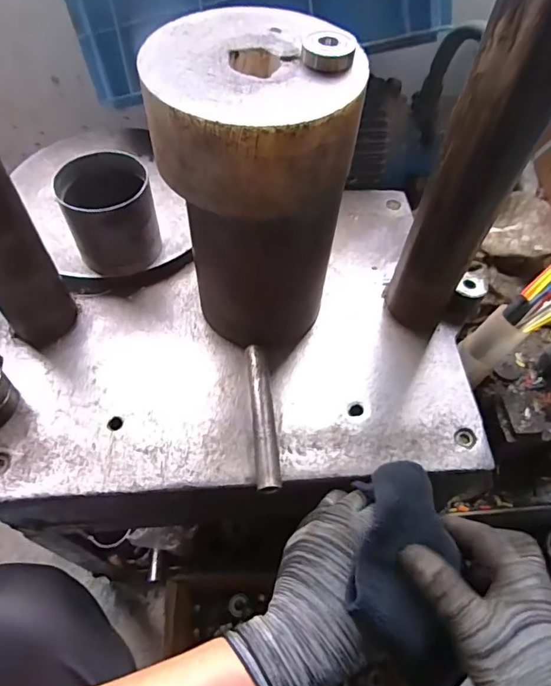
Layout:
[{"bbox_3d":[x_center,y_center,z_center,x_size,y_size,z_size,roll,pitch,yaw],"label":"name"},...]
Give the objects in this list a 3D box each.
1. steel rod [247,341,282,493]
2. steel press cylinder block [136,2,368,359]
[{"bbox_3d":[-0.011,0.067,0.435,0.022,0.021,0.140,-4,57,-5],"label":"steel rod"},{"bbox_3d":[-0.019,-0.112,0.407,0.136,0.259,0.141,-15,59,-13],"label":"steel press cylinder block"}]

